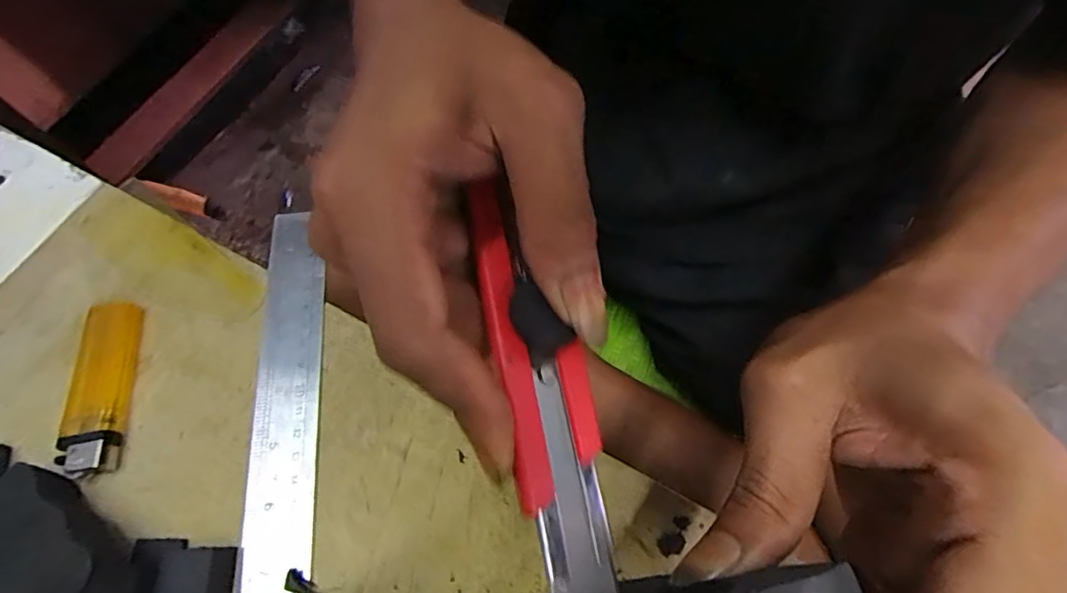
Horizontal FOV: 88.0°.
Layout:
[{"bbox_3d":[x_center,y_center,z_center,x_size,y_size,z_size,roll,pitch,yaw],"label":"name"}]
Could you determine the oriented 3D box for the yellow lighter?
[{"bbox_3d":[-0.199,0.040,0.256,0.023,0.011,0.082,-8,65,0],"label":"yellow lighter"}]

